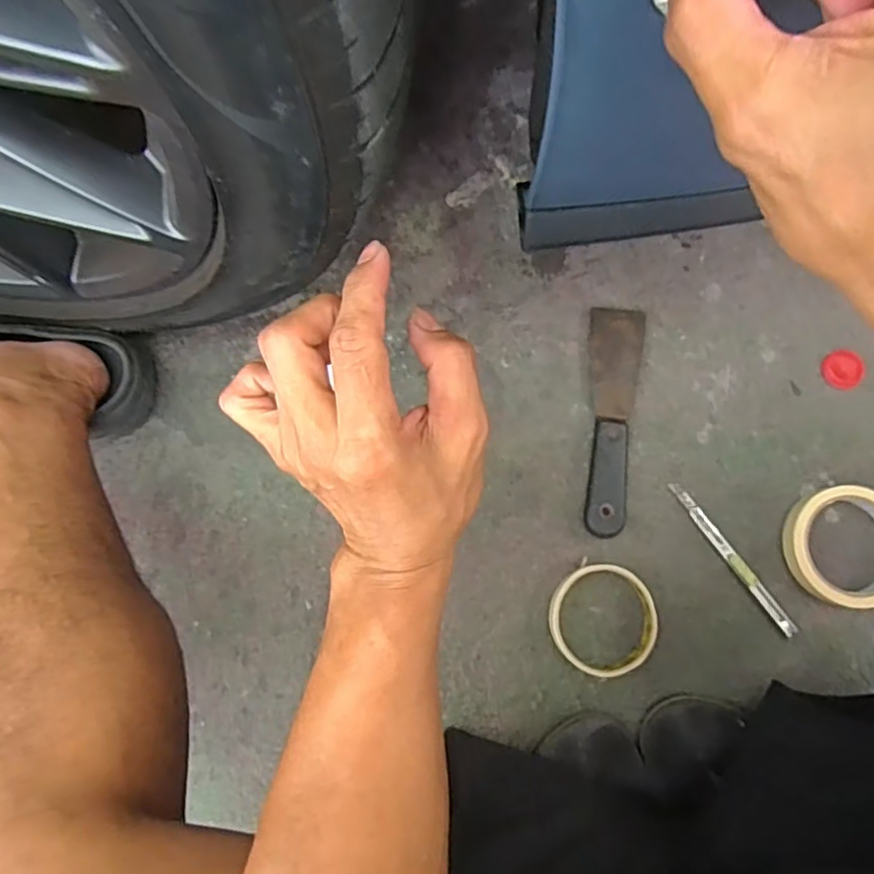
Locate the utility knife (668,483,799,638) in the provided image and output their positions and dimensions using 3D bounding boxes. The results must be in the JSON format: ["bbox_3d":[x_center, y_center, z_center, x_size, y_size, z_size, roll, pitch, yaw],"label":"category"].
[{"bbox_3d":[0.246,0.100,0.523,0.013,0.006,0.149,-35,81,-6],"label":"utility knife"}]

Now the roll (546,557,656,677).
[{"bbox_3d":[0.133,0.147,0.505,0.083,0.019,0.087,0,80,0],"label":"roll"}]

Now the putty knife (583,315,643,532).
[{"bbox_3d":[0.150,-0.016,0.537,0.043,0.017,0.197,6,80,1],"label":"putty knife"}]

